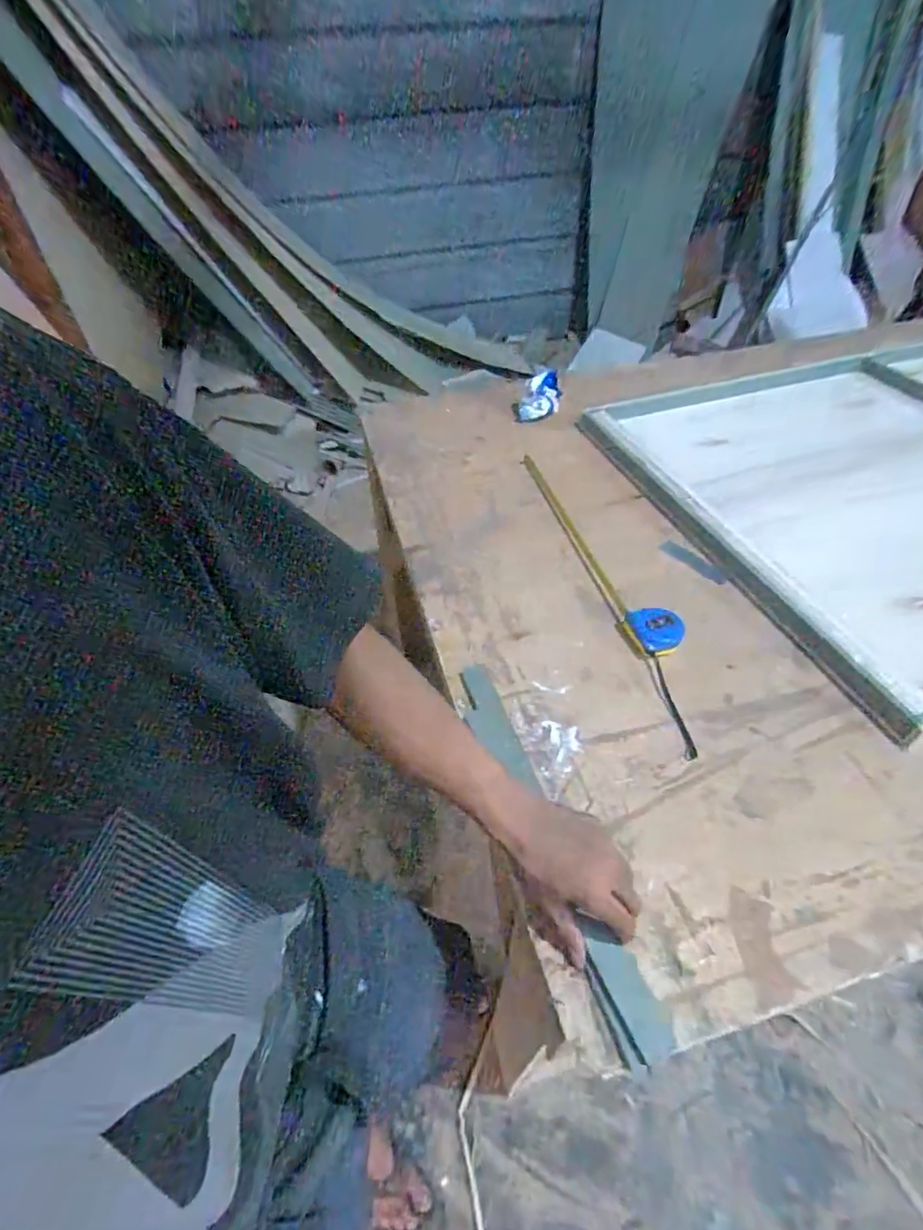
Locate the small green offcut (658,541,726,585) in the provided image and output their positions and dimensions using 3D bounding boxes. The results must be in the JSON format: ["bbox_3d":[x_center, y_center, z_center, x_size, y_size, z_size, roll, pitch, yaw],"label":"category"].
[{"bbox_3d":[0.349,-0.081,0.851,0.025,0.006,0.109,-29,51,-23],"label":"small green offcut"}]

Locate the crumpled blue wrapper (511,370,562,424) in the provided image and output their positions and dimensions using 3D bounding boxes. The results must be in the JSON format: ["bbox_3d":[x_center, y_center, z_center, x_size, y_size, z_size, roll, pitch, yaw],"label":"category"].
[{"bbox_3d":[0.165,-0.462,1.184,0.102,0.094,0.056,-12,46,-8],"label":"crumpled blue wrapper"}]

